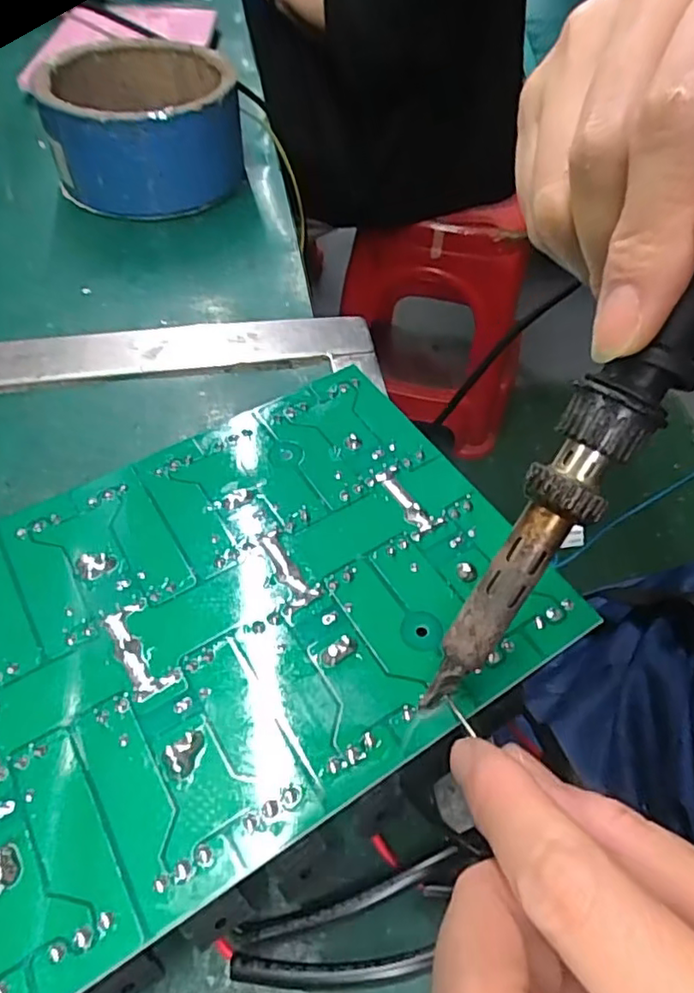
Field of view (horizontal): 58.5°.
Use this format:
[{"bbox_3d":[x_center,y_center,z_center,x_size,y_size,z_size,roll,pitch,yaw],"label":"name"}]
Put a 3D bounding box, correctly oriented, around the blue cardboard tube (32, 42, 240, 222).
[{"bbox_3d":[-0.127,-0.239,0.403,0.109,0.063,0.118,-6,53,-6],"label":"blue cardboard tube"}]

